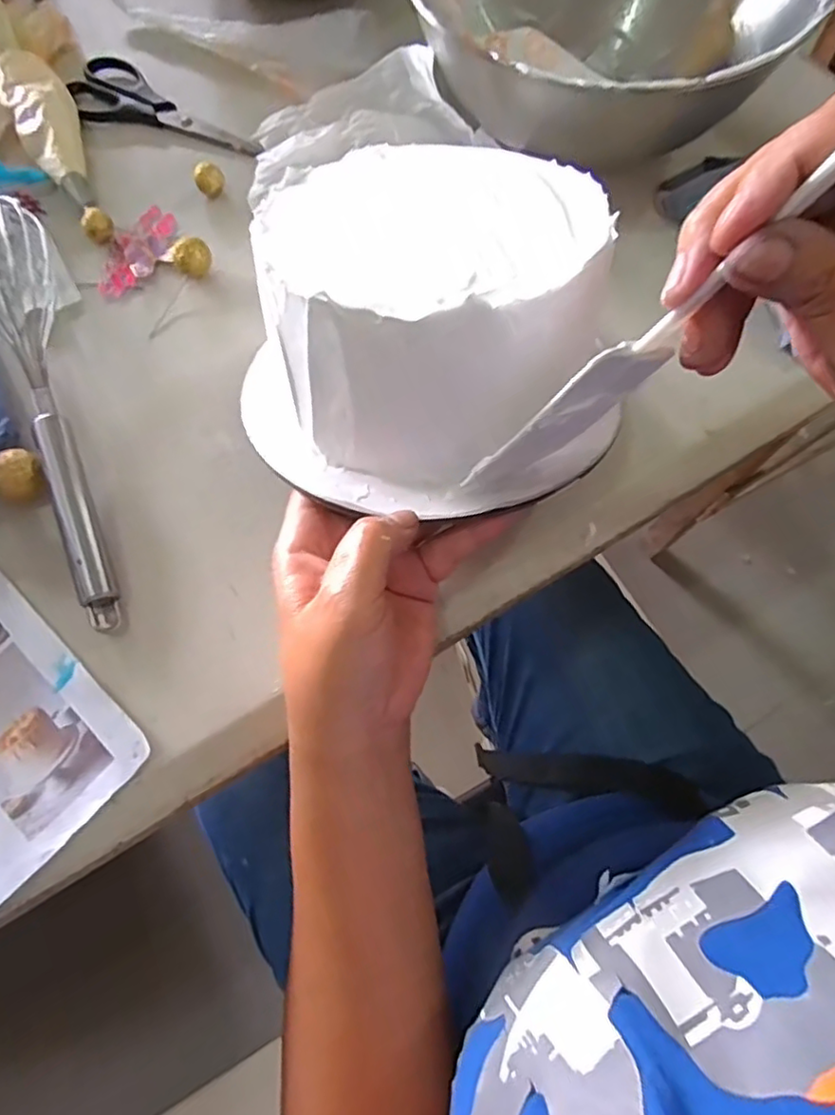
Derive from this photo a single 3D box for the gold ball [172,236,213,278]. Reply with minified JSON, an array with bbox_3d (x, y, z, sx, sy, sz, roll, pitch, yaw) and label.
[{"bbox_3d":[-0.138,-0.183,0.383,0.022,0.020,0.022,0,70,0],"label":"gold ball"}]

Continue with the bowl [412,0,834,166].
[{"bbox_3d":[0.122,-0.347,0.393,0.226,0.092,0.214,0,70,0],"label":"bowl"}]

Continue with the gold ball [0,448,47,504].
[{"bbox_3d":[-0.206,-0.041,0.322,0.022,0.027,0.025,38,74,12],"label":"gold ball"}]

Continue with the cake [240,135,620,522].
[{"bbox_3d":[0.007,-0.111,0.290,0.177,0.107,0.168,6,49,8],"label":"cake"}]

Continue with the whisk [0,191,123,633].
[{"bbox_3d":[-0.210,-0.093,0.337,0.048,0.040,0.287,-21,72,-8],"label":"whisk"}]

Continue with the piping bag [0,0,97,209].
[{"bbox_3d":[-0.260,-0.313,0.420,0.041,0.034,0.185,-27,73,-9],"label":"piping bag"}]

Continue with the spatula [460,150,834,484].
[{"bbox_3d":[0.092,-0.086,0.180,0.035,0.221,0.007,-7,66,-39],"label":"spatula"}]

